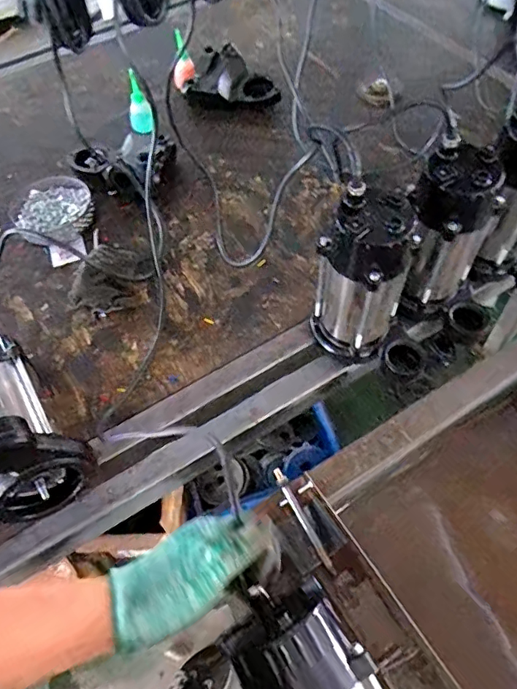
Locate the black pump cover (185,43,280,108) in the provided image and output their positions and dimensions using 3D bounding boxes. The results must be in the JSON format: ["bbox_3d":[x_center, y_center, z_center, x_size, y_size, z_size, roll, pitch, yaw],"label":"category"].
[{"bbox_3d":[-0.046,-0.541,1.055,0.184,0.062,0.138,3,58,5],"label":"black pump cover"}]

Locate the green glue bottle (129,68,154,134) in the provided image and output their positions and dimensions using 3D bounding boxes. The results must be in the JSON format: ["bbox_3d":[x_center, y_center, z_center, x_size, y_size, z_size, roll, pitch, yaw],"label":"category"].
[{"bbox_3d":[-0.237,-0.470,1.027,0.047,0.101,0.050,-16,58,-7],"label":"green glue bottle"}]

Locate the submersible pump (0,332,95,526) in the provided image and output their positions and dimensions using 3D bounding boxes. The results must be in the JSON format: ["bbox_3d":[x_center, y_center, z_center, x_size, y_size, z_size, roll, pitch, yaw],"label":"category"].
[{"bbox_3d":[-0.312,0.078,0.624,0.112,0.156,0.242,-36,62,-18],"label":"submersible pump"}]

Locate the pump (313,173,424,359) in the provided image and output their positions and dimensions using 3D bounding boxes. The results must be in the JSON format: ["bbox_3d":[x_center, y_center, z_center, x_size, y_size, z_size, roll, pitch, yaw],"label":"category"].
[{"bbox_3d":[0.128,-0.076,0.654,0.095,0.228,0.092,32,64,21],"label":"pump"}]

